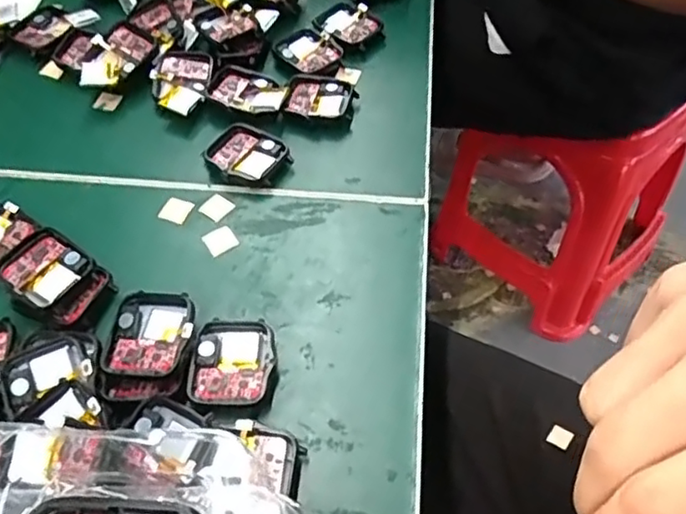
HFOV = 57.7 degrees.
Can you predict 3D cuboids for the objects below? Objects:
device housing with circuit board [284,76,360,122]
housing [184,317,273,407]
[{"bbox_3d":[-0.014,-0.099,0.396,0.042,0.011,0.036,7,55,6],"label":"device housing with circuit board"},{"bbox_3d":[-0.051,0.049,0.292,0.038,0.009,0.041,2,55,2],"label":"housing"}]

